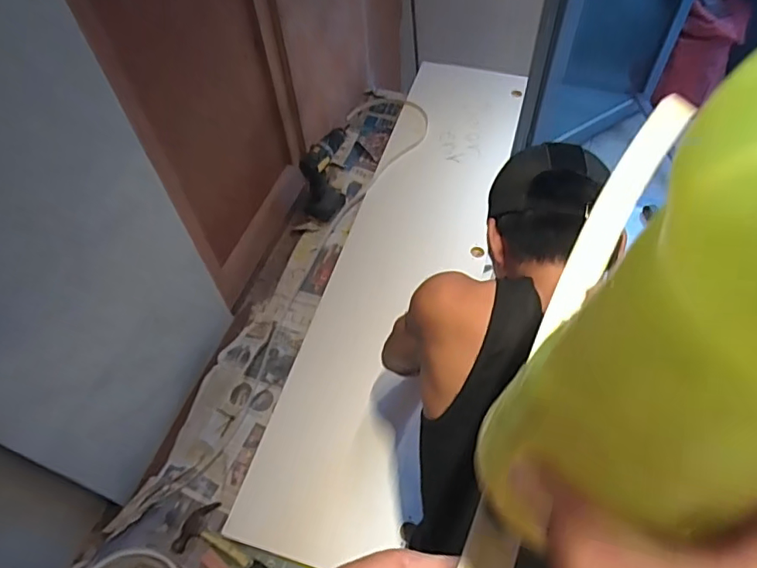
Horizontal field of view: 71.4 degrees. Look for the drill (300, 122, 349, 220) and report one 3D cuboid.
[{"bbox_3d":[-0.122,-0.282,1.296,0.081,0.193,0.178,9,55,10],"label":"drill"}]

